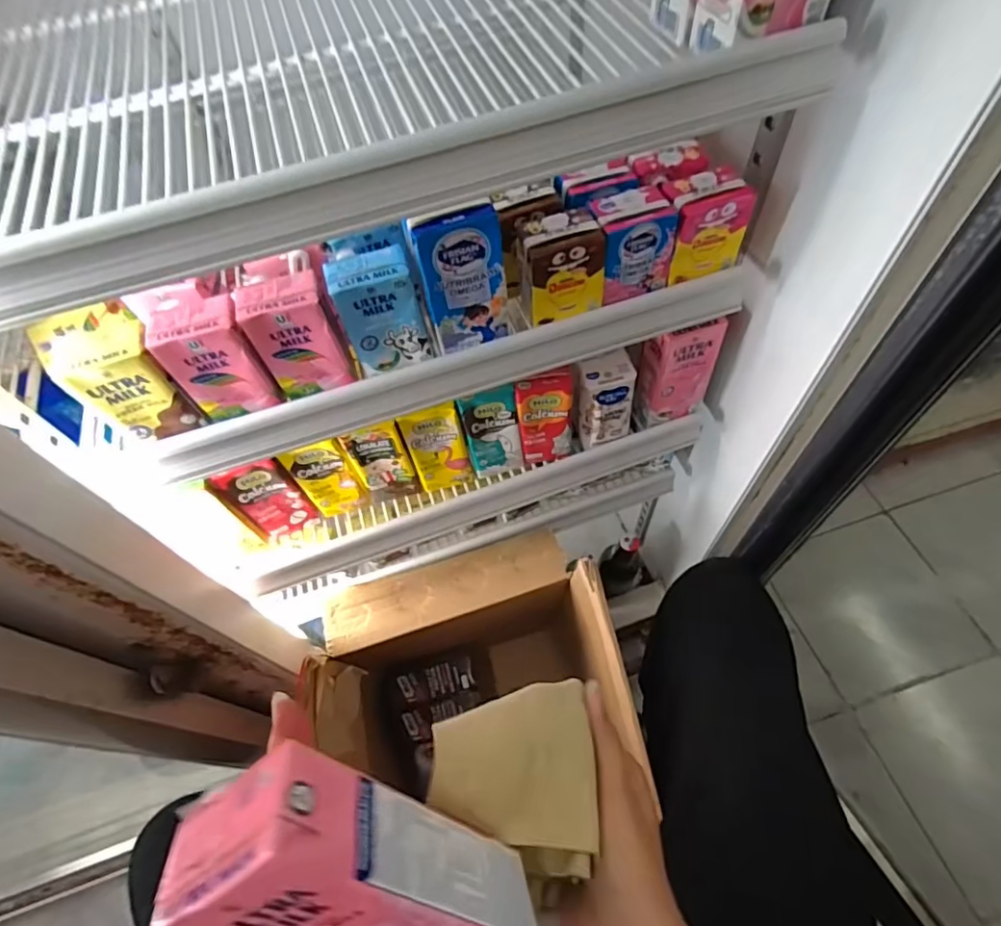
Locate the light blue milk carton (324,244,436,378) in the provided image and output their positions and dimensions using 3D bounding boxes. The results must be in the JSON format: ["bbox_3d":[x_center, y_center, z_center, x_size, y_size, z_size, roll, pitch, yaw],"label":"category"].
[{"bbox_3d":[-0.078,-0.102,0.369,0.052,0.074,0.035,-19,58,-7],"label":"light blue milk carton"}]

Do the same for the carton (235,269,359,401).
[{"bbox_3d":[-0.131,-0.082,0.363,0.050,0.074,0.031,-17,58,-6],"label":"carton"}]

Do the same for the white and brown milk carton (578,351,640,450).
[{"bbox_3d":[0.097,-0.057,0.520,0.048,0.091,0.034,-13,58,-4],"label":"white and brown milk carton"}]

